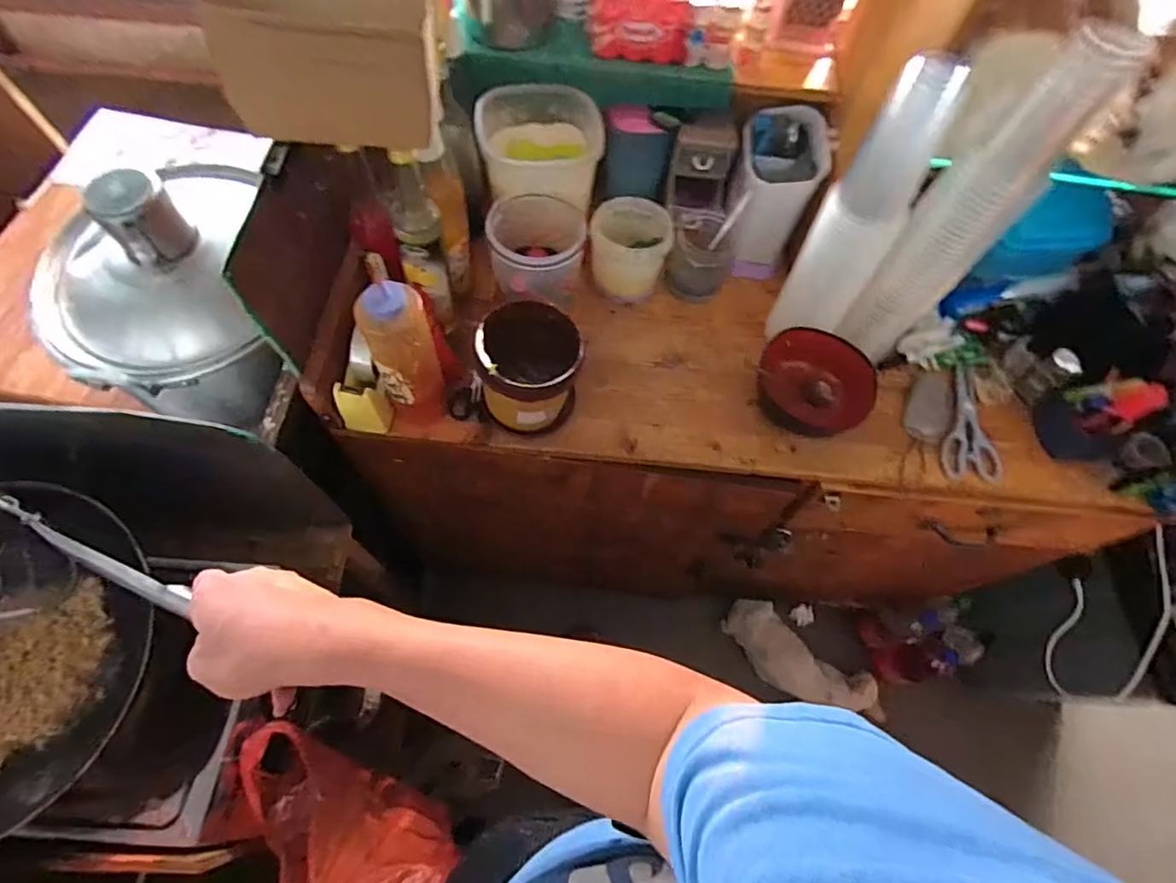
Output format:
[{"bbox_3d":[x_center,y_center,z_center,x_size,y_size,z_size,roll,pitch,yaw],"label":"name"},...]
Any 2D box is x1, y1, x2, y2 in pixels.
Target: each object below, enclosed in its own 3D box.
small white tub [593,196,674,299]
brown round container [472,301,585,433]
[{"bbox_3d":[0.063,-0.284,0.849,0.116,0.114,0.138,5,64,-1],"label":"small white tub"},{"bbox_3d":[-0.073,-0.090,0.722,0.119,0.148,0.117,1,64,-3],"label":"brown round container"}]

